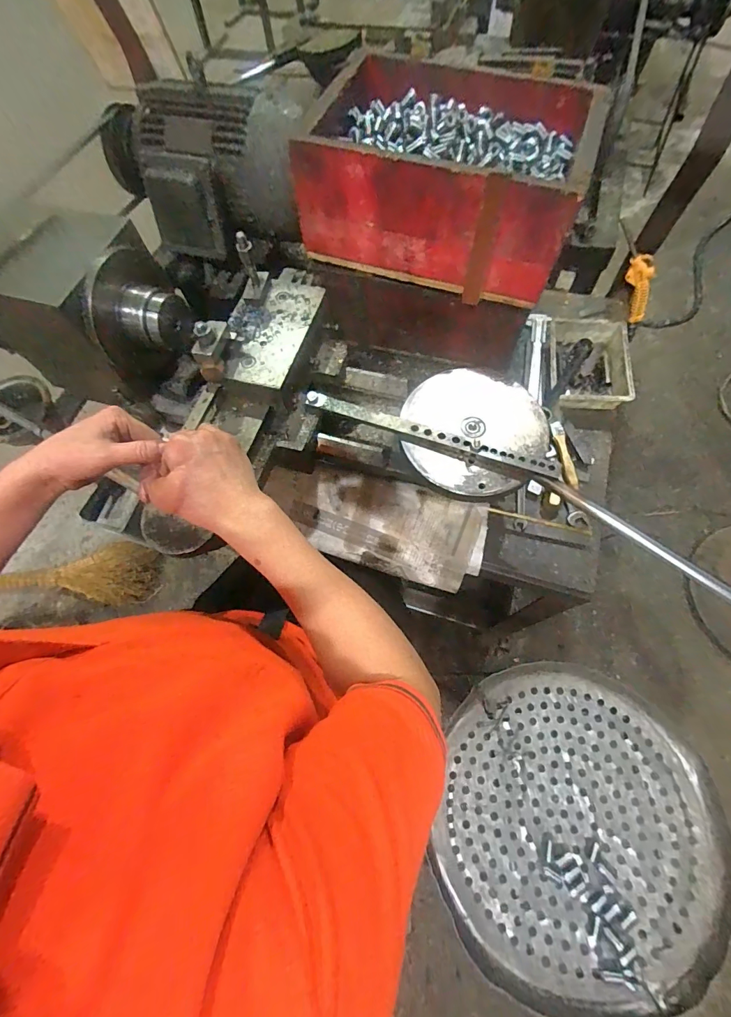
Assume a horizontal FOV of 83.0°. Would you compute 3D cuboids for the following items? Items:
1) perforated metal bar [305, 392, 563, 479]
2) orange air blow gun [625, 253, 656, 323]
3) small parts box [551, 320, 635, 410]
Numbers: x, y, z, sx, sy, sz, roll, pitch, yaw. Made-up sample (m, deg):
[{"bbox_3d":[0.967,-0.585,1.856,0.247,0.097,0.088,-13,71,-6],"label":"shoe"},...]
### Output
[{"bbox_3d":[0.080,-0.099,0.534,0.335,0.013,0.024,18,69,11],"label":"perforated metal bar"},{"bbox_3d":[0.517,-0.410,0.780,0.038,0.130,0.027,27,68,42],"label":"orange air blow gun"},{"bbox_3d":[0.386,-0.255,0.721,0.126,0.042,0.188,8,67,7],"label":"small parts box"}]

